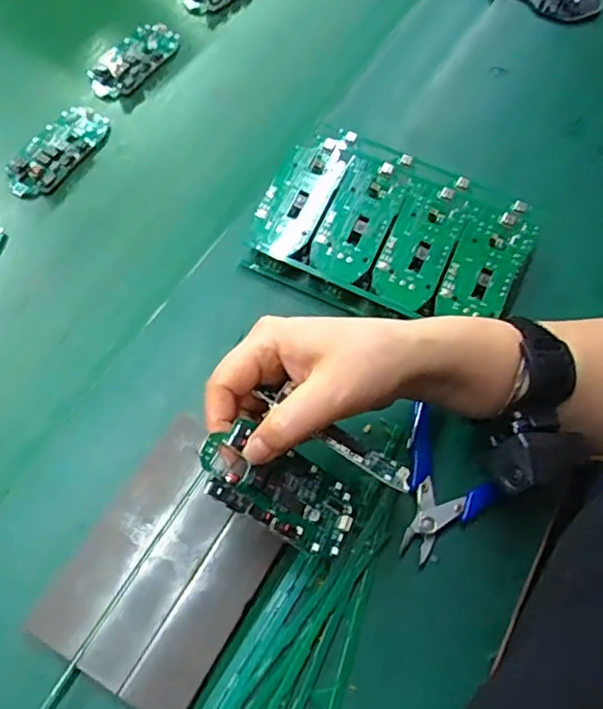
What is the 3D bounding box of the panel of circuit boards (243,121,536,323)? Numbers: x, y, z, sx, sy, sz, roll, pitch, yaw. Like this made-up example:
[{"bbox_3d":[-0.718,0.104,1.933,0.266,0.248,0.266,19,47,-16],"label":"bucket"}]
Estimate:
[{"bbox_3d":[0.071,-0.097,0.460,0.192,0.025,0.145,24,74,6],"label":"panel of circuit boards"}]

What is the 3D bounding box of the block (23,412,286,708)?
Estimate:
[{"bbox_3d":[-0.074,0.119,0.352,0.099,0.022,0.141,28,62,12],"label":"block"}]

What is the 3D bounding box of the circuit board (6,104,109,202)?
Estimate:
[{"bbox_3d":[-0.204,-0.170,0.506,0.047,0.016,0.101,25,61,10],"label":"circuit board"}]

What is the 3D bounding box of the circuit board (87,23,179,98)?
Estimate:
[{"bbox_3d":[-0.156,-0.274,0.564,0.045,0.020,0.097,27,62,12],"label":"circuit board"}]

